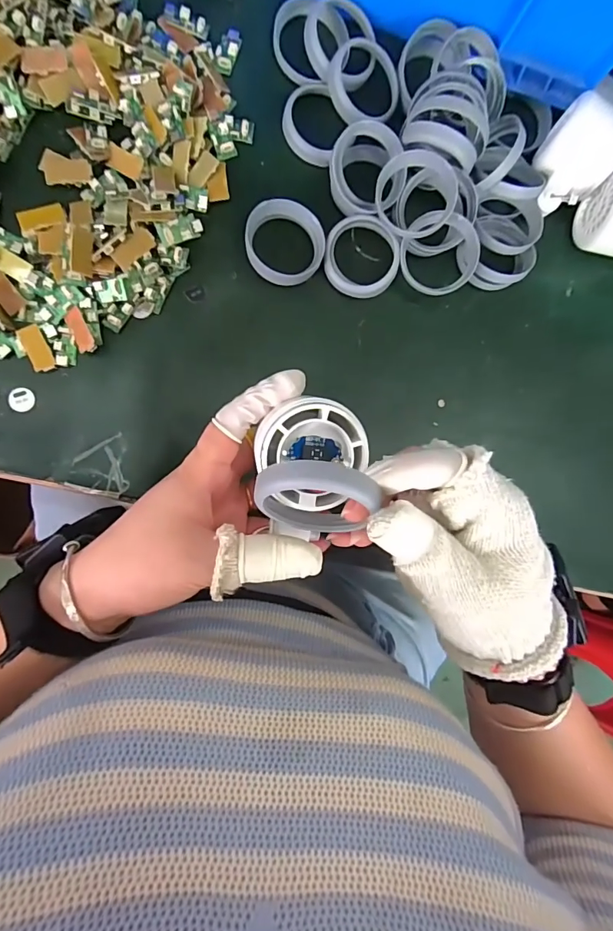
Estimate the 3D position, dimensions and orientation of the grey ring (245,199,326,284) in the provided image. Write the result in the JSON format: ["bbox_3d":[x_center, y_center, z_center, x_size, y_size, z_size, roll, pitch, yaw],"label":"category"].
[{"bbox_3d":[-0.016,-0.170,0.333,0.059,0.020,0.056,1,86,-9],"label":"grey ring"}]

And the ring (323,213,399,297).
[{"bbox_3d":[0.043,-0.161,0.341,0.057,0.009,0.058,0,101,-1],"label":"ring"}]

